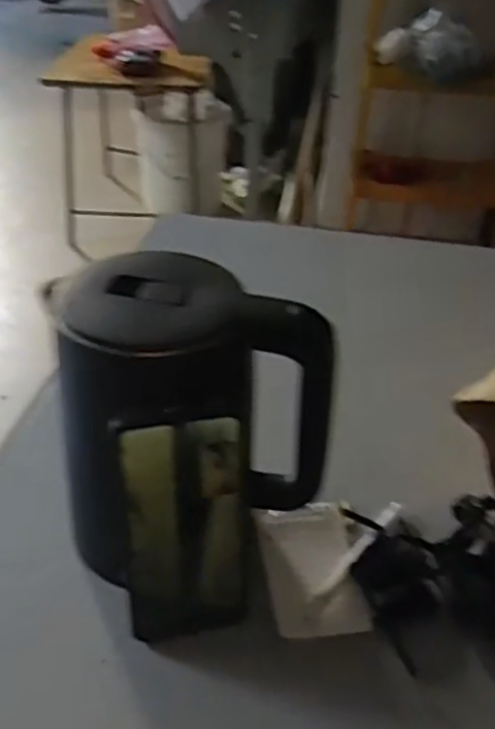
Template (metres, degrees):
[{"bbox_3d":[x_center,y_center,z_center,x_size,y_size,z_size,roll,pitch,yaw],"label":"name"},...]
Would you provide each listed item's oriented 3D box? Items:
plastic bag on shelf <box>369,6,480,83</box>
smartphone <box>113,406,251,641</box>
[{"bbox_3d":[0.425,-0.747,1.626,0.240,0.141,0.092,10,37,10],"label":"plastic bag on shelf"},{"bbox_3d":[-0.036,0.104,0.432,0.080,0.166,0.012,-10,26,-18],"label":"smartphone"}]

